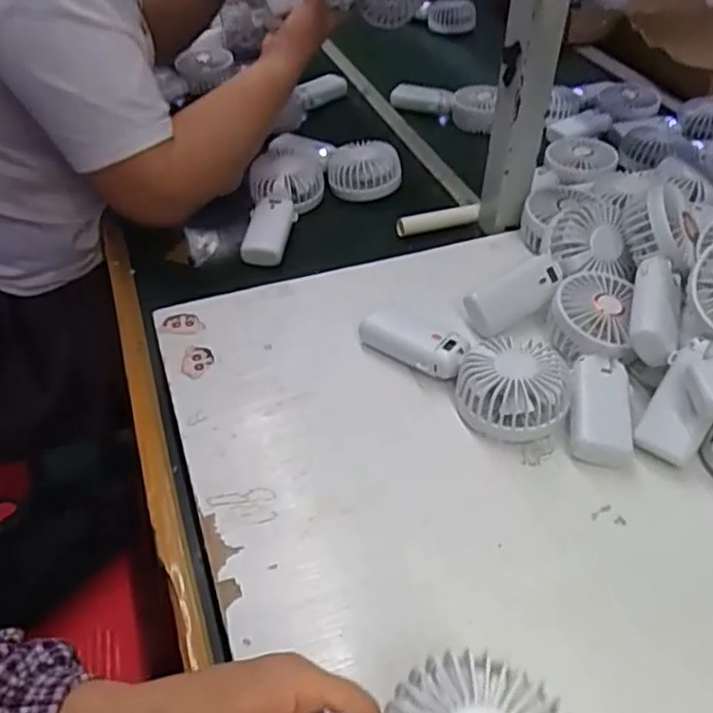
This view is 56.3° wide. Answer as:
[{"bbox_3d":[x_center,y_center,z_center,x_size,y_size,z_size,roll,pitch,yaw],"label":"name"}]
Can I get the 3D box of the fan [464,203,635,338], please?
[{"bbox_3d":[0.177,-0.074,0.597,0.174,0.039,0.076,-33,52,-8],"label":"fan"}]

